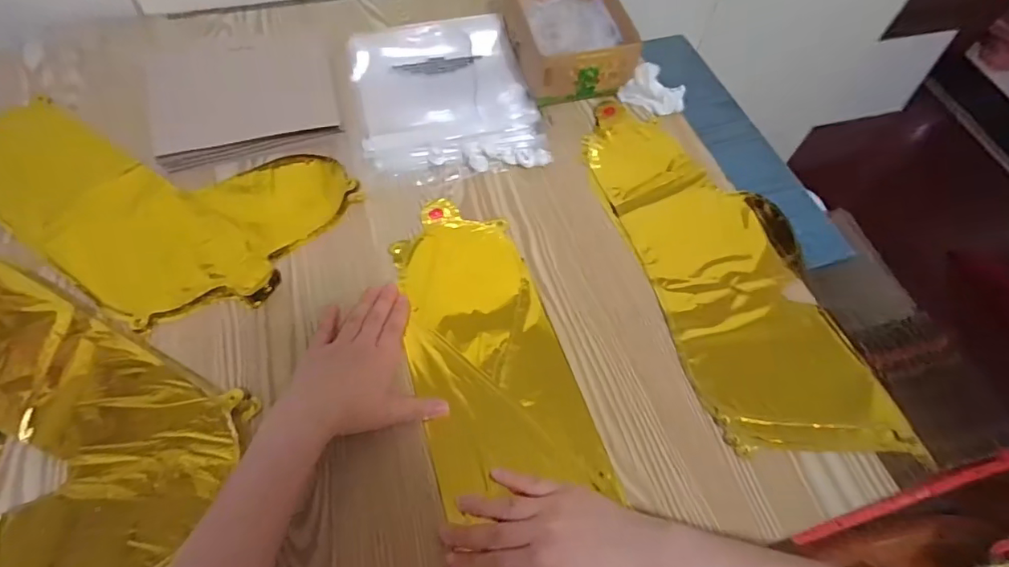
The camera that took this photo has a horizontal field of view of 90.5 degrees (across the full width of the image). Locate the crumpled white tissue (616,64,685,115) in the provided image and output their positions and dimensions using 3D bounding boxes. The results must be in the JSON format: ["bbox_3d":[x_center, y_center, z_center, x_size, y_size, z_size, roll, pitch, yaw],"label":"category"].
[{"bbox_3d":[0.186,-0.237,0.609,0.065,0.027,0.068,-32,68,-19],"label":"crumpled white tissue"}]

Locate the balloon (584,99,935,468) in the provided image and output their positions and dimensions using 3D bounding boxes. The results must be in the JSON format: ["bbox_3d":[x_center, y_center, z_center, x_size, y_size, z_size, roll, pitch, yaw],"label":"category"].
[{"bbox_3d":[0.220,-0.030,0.518,0.174,0.022,0.423,-13,63,-10],"label":"balloon"}]

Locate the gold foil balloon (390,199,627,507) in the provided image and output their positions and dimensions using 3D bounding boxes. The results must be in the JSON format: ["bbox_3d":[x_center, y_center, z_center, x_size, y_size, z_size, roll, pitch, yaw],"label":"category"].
[{"bbox_3d":[0.000,0.101,0.430,0.134,0.009,0.423,-14,62,-11],"label":"gold foil balloon"}]

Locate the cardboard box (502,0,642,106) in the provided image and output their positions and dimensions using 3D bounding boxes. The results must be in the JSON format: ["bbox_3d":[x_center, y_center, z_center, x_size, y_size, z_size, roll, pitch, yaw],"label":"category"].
[{"bbox_3d":[0.077,-0.318,0.627,0.130,0.061,0.191,-11,63,-9],"label":"cardboard box"}]

